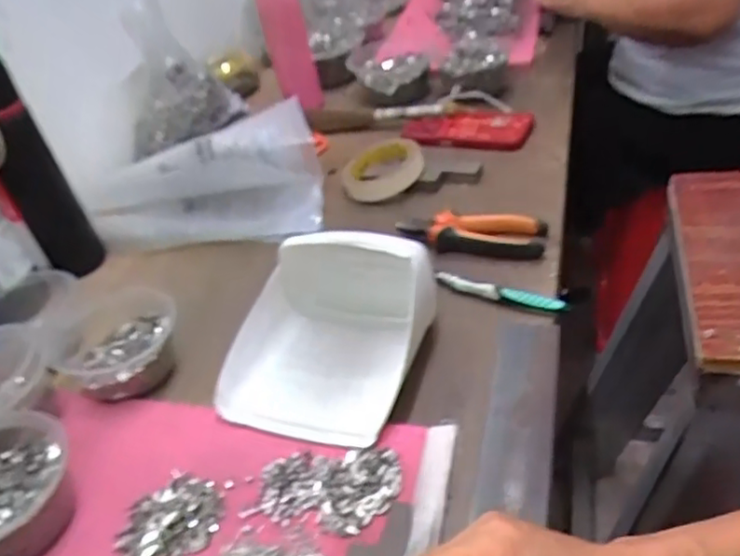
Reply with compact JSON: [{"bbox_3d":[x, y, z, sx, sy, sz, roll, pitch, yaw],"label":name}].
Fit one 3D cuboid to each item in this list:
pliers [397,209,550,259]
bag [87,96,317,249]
[{"bbox_3d":[0.101,-0.044,0.660,0.148,0.026,0.052,-1,39,16],"label":"pliers"},{"bbox_3d":[-0.208,-0.126,0.801,0.291,0.116,0.154,-4,39,10],"label":"bag"}]

